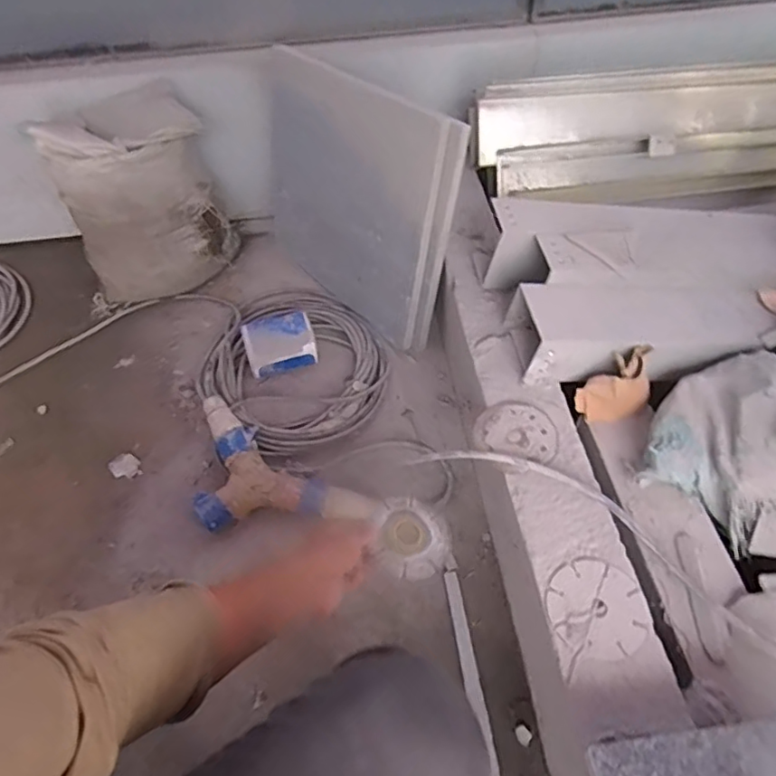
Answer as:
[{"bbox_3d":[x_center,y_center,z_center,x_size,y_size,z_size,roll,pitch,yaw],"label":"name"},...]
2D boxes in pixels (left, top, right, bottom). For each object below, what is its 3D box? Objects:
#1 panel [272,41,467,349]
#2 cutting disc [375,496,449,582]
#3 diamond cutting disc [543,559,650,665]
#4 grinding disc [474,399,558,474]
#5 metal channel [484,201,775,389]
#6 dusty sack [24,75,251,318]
[{"bbox_3d":[-0.083,-0.362,1.081,0.052,0.414,0.522,-22,49,-35],"label":"panel"},{"bbox_3d":[0.029,0.173,0.666,0.083,0.017,0.098,-20,61,-27],"label":"cutting disc"},{"bbox_3d":[0.221,0.230,0.603,0.102,0.004,0.101,-2,50,2],"label":"diamond cutting disc"},{"bbox_3d":[0.167,0.060,0.743,0.099,0.012,0.099,-2,50,2],"label":"grinding disc"},{"bbox_3d":[0.417,-0.163,0.838,0.502,0.113,0.264,-7,50,-2],"label":"metal channel"},{"bbox_3d":[-0.495,-0.379,1.189,0.298,0.364,0.238,-10,50,-5],"label":"dusty sack"}]

